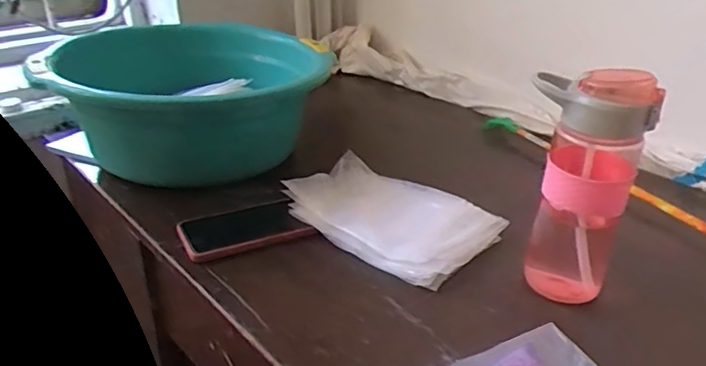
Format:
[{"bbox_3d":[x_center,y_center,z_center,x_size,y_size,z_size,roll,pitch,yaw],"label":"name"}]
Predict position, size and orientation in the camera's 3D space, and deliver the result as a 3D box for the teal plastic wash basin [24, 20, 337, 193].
[{"bbox_3d":[-0.218,-0.112,0.767,0.347,0.144,0.327,0,29,0],"label":"teal plastic wash basin"}]

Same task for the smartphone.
[{"bbox_3d":[-0.126,0.052,0.628,0.138,0.016,0.078,-14,32,-23],"label":"smartphone"}]

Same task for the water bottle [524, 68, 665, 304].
[{"bbox_3d":[0.216,0.000,0.526,0.097,0.216,0.082,5,29,9],"label":"water bottle"}]

